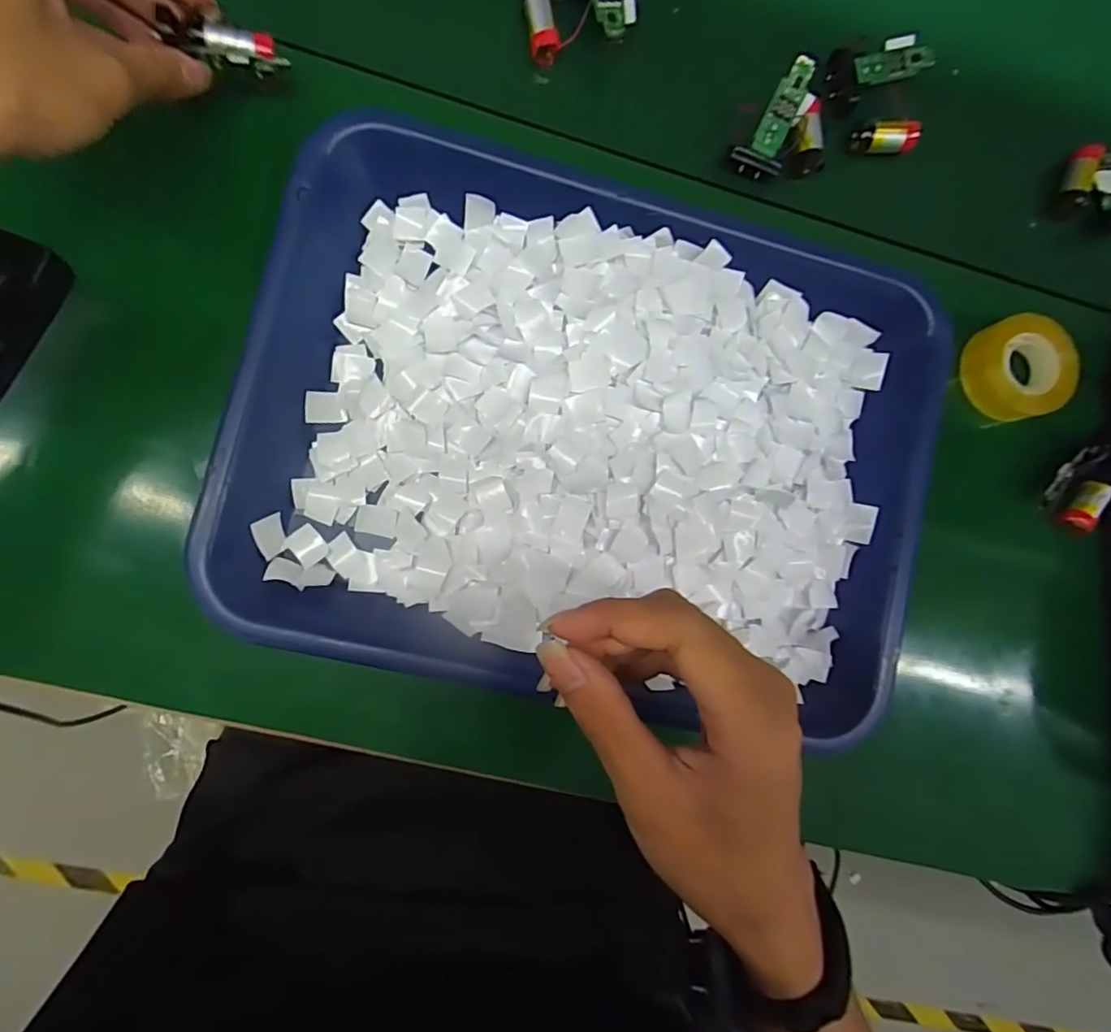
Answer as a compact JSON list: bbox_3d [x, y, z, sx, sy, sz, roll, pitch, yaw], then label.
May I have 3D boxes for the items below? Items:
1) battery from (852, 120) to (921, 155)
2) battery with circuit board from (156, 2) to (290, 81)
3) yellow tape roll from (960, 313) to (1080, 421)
[{"bbox_3d":[0.188,-0.215,0.328,0.035,0.011,0.014,1,90,9],"label":"battery"},{"bbox_3d":[-0.151,-0.218,0.267,0.047,0.013,0.016,-3,91,-26],"label":"battery with circuit board"},{"bbox_3d":[0.269,-0.085,0.332,0.051,0.027,0.056,0,90,-6],"label":"yellow tape roll"}]

